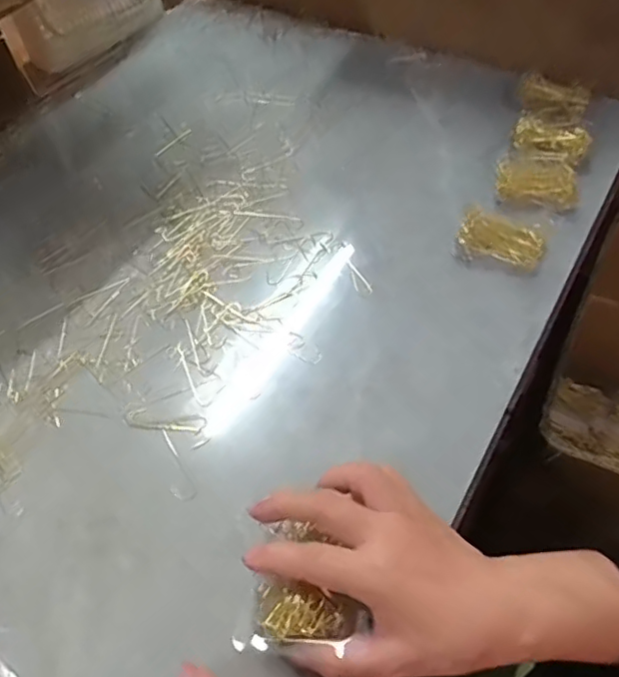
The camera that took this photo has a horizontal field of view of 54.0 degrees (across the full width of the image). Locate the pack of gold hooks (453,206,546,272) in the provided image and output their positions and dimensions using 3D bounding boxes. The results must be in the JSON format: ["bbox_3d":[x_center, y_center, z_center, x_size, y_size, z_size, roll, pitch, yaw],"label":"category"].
[{"bbox_3d":[0.163,-0.085,0.517,0.071,0.009,0.052,22,59,17],"label":"pack of gold hooks"}]

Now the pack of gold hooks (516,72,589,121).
[{"bbox_3d":[0.250,-0.251,0.631,0.071,0.028,0.039,38,65,26],"label":"pack of gold hooks"}]

